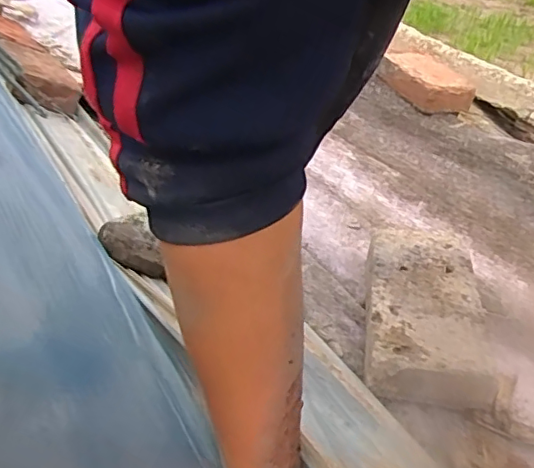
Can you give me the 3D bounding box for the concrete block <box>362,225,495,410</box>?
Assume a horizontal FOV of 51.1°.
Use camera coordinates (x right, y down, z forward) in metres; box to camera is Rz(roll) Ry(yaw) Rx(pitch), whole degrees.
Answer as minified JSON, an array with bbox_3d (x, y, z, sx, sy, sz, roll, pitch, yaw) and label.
[{"bbox_3d":[0.164,0.082,0.599,0.118,0.066,0.241,4,36,6],"label":"concrete block"}]

